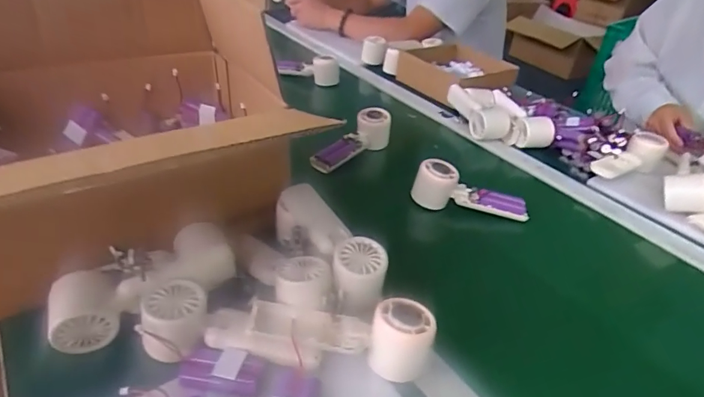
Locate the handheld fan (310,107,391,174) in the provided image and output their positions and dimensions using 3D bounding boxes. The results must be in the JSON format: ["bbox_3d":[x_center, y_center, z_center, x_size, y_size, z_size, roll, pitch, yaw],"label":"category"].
[{"bbox_3d":[0.001,-0.088,0.759,0.162,0.058,0.054,-37,51,-26],"label":"handheld fan"}]

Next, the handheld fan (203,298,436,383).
[{"bbox_3d":[-0.029,0.123,0.414,0.202,0.047,0.059,3,34,-4],"label":"handheld fan"}]

